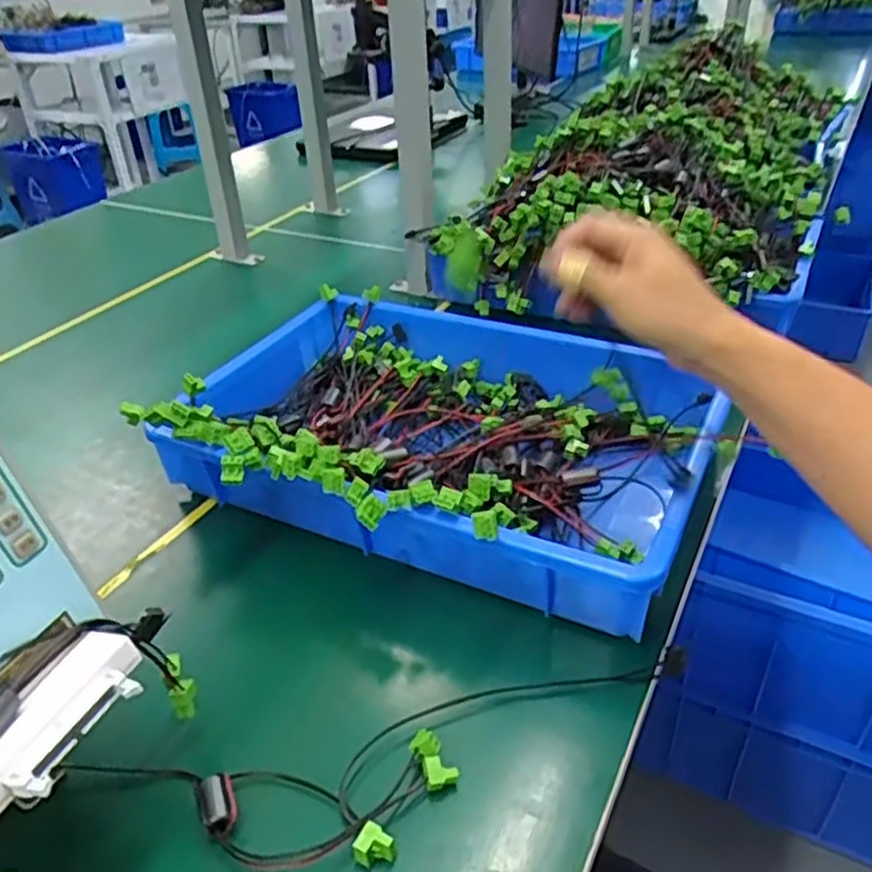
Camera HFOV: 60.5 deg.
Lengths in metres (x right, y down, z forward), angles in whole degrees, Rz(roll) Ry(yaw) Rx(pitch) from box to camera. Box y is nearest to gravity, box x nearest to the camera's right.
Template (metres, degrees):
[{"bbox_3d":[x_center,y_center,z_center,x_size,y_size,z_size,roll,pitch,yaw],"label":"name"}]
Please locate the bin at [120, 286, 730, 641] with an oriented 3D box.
[{"bbox_3d":[0.008,0.001,0.642,0.414,0.111,0.303,13,38,22],"label":"bin"}]

